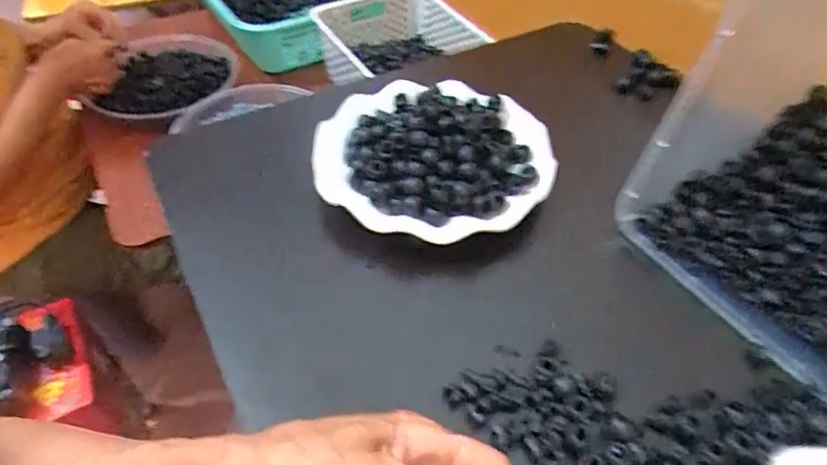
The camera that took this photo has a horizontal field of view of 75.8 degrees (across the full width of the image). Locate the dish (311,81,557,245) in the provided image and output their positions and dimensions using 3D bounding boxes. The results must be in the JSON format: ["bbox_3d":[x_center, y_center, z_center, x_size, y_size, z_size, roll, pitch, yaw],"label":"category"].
[{"bbox_3d":[0.015,-0.069,0.417,0.181,0.035,0.169,1,48,-1],"label":"dish"}]

